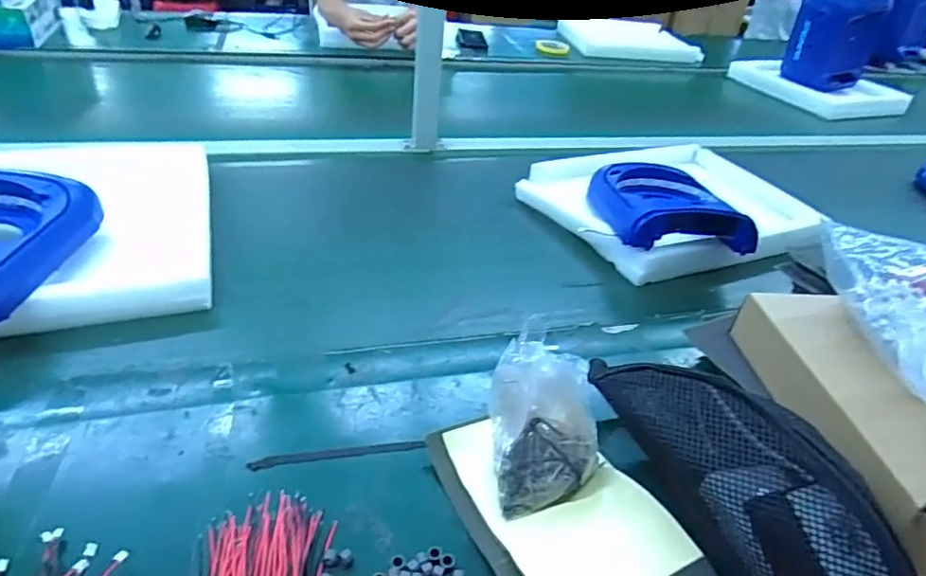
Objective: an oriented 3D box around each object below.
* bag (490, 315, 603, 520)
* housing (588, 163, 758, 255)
[{"bbox_3d":[0.061,0.106,0.444,0.078,0.107,0.090,-4,36,-15],"label":"bag"},{"bbox_3d":[0.279,-0.120,0.776,0.161,0.073,0.207,1,37,-7],"label":"housing"}]

